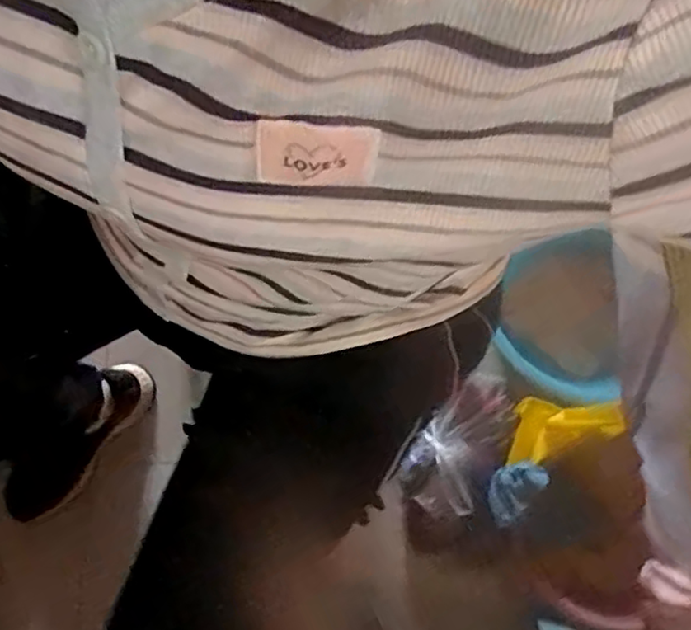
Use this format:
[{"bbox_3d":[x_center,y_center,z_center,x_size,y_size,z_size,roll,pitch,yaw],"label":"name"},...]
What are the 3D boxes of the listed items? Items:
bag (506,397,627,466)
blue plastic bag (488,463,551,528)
[{"bbox_3d":[0.276,0.144,0.819,0.138,0.027,0.078,-2,74,1],"label":"bag"},{"bbox_3d":[0.204,0.216,0.801,0.049,0.046,0.079,40,79,11],"label":"blue plastic bag"}]

